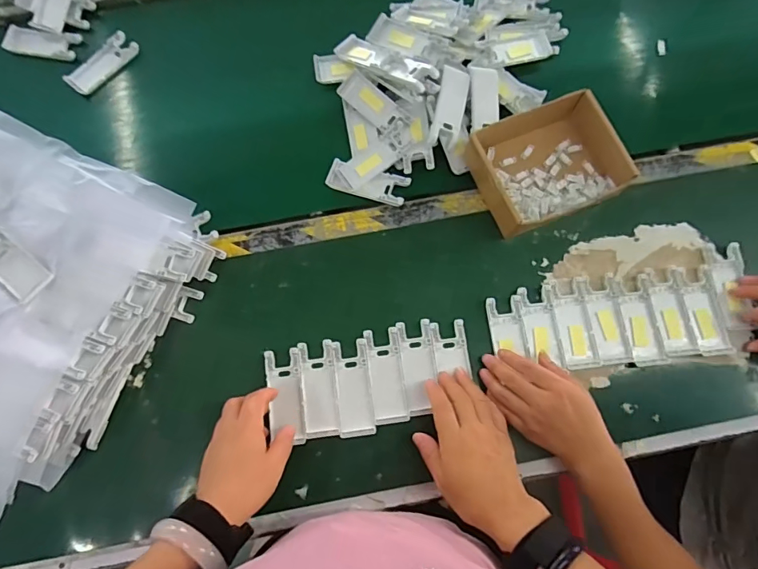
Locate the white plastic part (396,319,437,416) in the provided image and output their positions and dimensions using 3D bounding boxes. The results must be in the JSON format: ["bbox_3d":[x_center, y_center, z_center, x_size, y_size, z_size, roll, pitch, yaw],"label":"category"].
[{"bbox_3d":[0.046,0.094,0.516,0.038,0.010,0.103,-8,75,-1],"label":"white plastic part"}]

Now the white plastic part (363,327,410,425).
[{"bbox_3d":[0.009,0.103,0.516,0.039,0.005,0.103,-8,75,-1],"label":"white plastic part"}]

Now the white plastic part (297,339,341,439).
[{"bbox_3d":[-0.068,0.117,0.513,0.039,0.004,0.103,-7,75,-1],"label":"white plastic part"}]

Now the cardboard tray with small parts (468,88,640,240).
[{"bbox_3d":[0.206,-0.151,0.563,0.164,0.049,0.147,-19,75,-4],"label":"cardboard tray with small parts"}]

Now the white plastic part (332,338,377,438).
[{"bbox_3d":[-0.028,0.117,0.512,0.039,0.004,0.103,-7,75,-1],"label":"white plastic part"}]

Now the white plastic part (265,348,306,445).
[{"bbox_3d":[-0.104,0.128,0.516,0.041,0.008,0.105,-13,75,-3],"label":"white plastic part"}]

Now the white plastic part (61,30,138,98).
[{"bbox_3d":[-0.392,-0.314,0.639,0.037,0.012,0.106,36,78,10],"label":"white plastic part"}]

